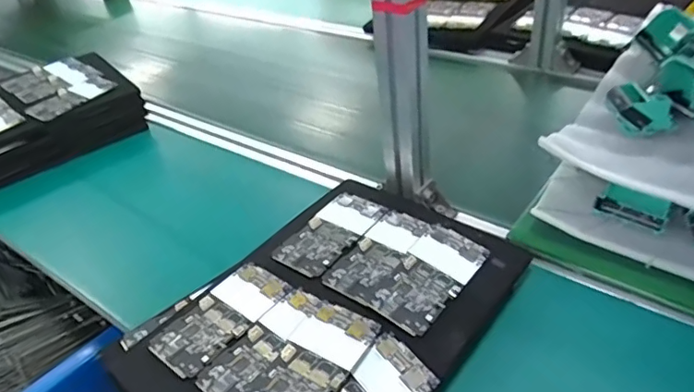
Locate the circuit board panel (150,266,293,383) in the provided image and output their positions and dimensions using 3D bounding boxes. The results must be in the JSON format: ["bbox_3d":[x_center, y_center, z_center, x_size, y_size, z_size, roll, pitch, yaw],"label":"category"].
[{"bbox_3d":[-0.120,0.114,0.518,0.069,0.008,0.130,25,48,35],"label":"circuit board panel"}]

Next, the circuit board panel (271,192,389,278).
[{"bbox_3d":[-0.017,0.040,0.599,0.068,0.011,0.132,22,47,33],"label":"circuit board panel"}]

